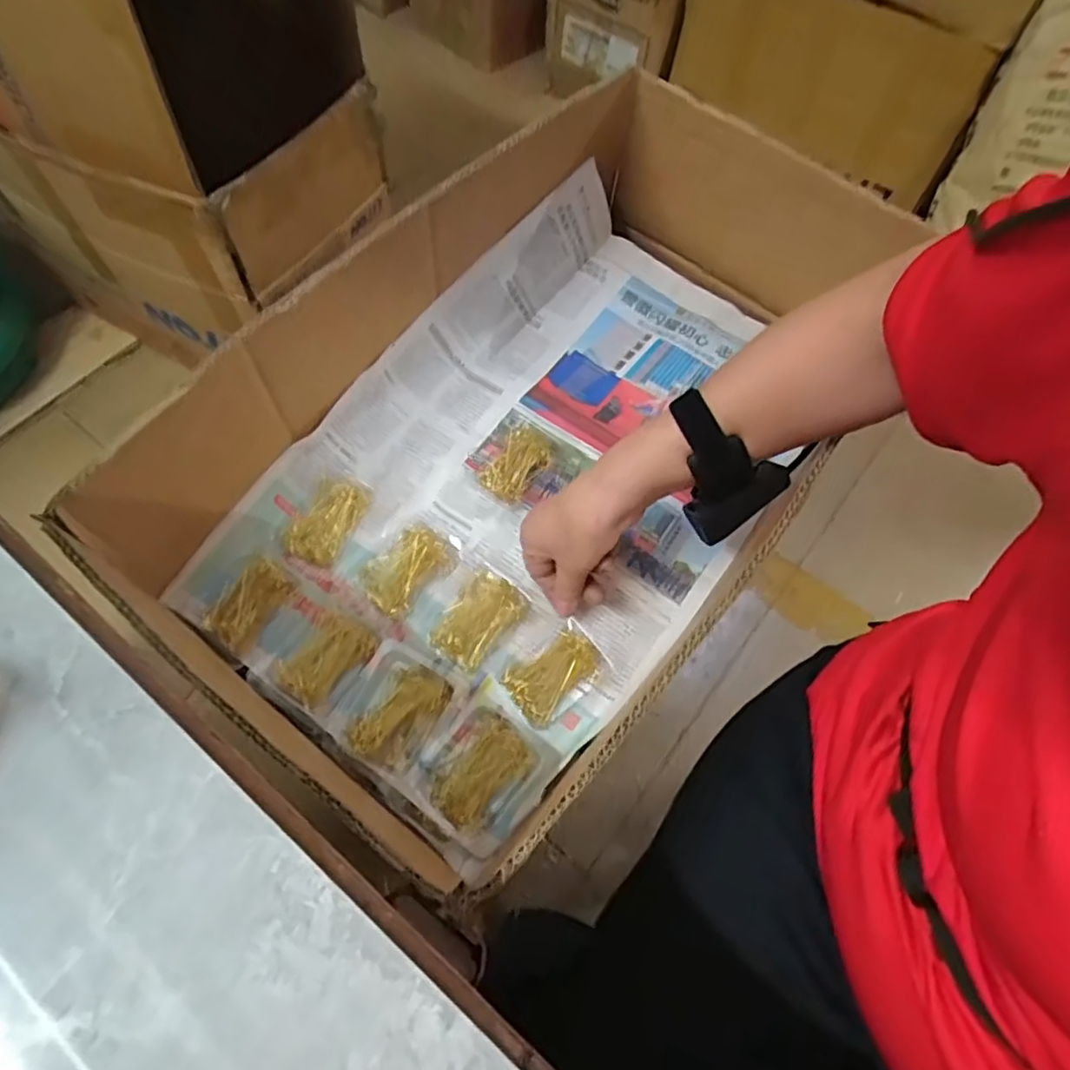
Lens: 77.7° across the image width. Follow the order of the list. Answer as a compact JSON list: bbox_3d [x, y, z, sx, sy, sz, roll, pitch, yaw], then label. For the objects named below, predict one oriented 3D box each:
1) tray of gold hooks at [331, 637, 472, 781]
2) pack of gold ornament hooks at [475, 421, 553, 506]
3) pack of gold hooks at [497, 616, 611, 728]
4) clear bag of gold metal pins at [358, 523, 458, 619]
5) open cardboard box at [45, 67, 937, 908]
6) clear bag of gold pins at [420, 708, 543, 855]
[{"bbox_3d":[-0.101,0.129,0.490,0.074,0.027,0.082,27,64,10],"label":"tray of gold hooks"},{"bbox_3d":[-0.017,-0.064,0.572,0.045,0.021,0.076,28,64,10],"label":"pack of gold ornament hooks"},{"bbox_3d":[0.013,0.105,0.508,0.075,0.023,0.055,-34,70,-19],"label":"pack of gold hooks"},{"bbox_3d":[-0.100,0.024,0.526,0.049,0.018,0.074,41,67,16],"label":"clear bag of gold metal pins"},{"bbox_3d":[0.017,-0.088,0.531,0.344,0.168,0.604,37,66,15],"label":"open cardboard box"},{"bbox_3d":[-0.040,0.172,0.476,0.064,0.025,0.081,33,65,13],"label":"clear bag of gold pins"}]

